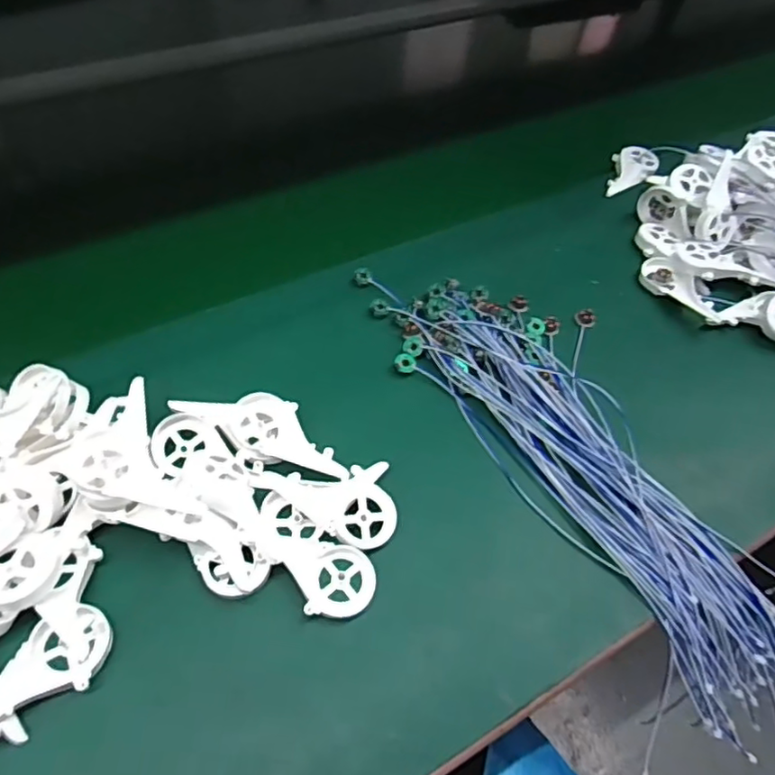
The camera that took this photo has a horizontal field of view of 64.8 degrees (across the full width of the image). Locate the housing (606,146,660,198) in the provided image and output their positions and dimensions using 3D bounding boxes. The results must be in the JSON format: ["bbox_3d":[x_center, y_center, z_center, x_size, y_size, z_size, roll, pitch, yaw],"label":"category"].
[{"bbox_3d":[0.275,-0.243,0.692,0.047,0.019,0.084,26,56,13],"label":"housing"}]

